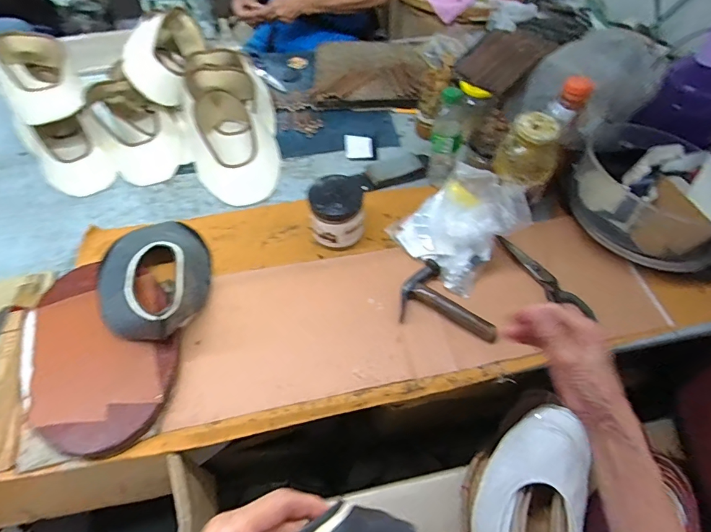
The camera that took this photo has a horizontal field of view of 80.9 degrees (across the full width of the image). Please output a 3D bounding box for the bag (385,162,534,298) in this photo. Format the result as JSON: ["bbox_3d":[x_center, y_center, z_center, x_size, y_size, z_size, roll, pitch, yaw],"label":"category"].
[{"bbox_3d":[0.176,-0.078,0.687,0.170,0.106,0.176,-32,60,-20],"label":"bag"}]

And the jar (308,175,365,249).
[{"bbox_3d":[-0.031,-0.090,0.703,0.092,0.105,0.084,-1,54,1],"label":"jar"}]

